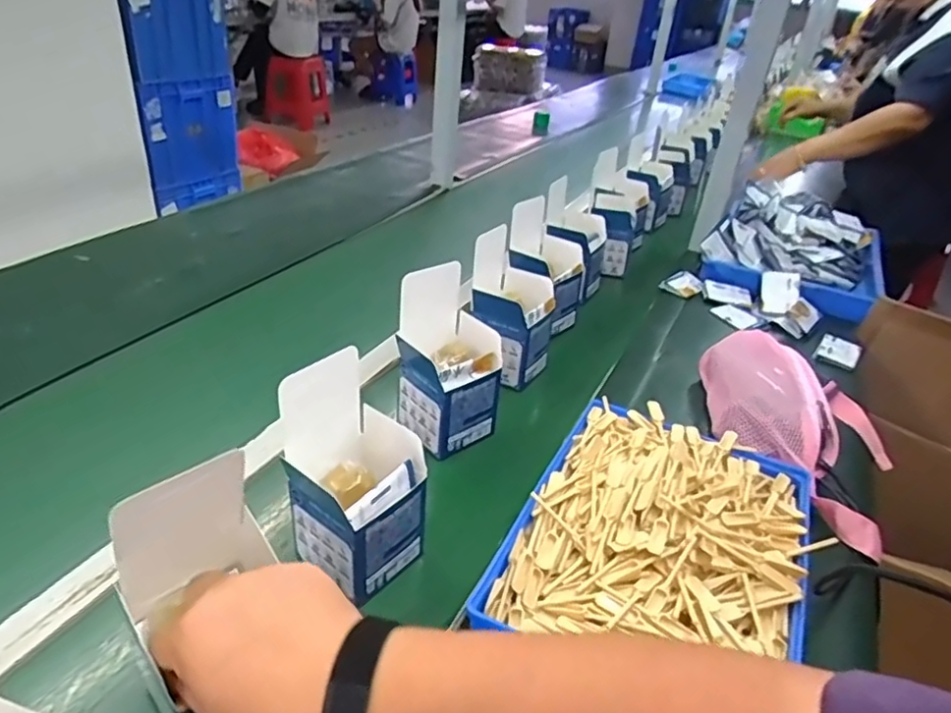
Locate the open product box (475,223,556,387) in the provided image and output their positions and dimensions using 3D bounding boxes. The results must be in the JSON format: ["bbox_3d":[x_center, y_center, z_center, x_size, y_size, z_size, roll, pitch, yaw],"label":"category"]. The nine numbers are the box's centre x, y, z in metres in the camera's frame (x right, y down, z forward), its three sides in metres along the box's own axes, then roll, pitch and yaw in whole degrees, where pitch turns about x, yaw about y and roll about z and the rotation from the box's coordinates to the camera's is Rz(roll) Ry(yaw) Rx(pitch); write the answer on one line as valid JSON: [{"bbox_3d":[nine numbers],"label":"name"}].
[{"bbox_3d":[0.042,-0.061,0.805,0.107,0.161,0.093,16,35,17],"label":"open product box"}]

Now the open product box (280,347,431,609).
[{"bbox_3d":[-0.094,0.098,0.516,0.088,0.175,0.100,26,39,30],"label":"open product box"}]

